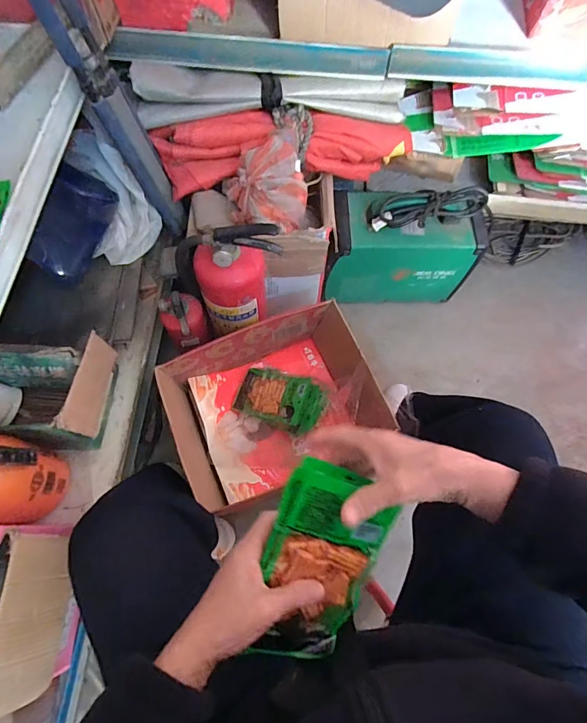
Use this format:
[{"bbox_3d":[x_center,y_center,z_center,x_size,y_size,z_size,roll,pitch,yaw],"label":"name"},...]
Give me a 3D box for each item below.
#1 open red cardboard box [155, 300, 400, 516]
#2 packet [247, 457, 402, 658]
[{"bbox_3d":[-0.040,0.091,0.833,0.394,0.172,0.316,-26,71,-10],"label":"open red cardboard box"},{"bbox_3d":[0.022,0.180,0.359,0.103,0.030,0.169,21,96,-16],"label":"packet"}]

